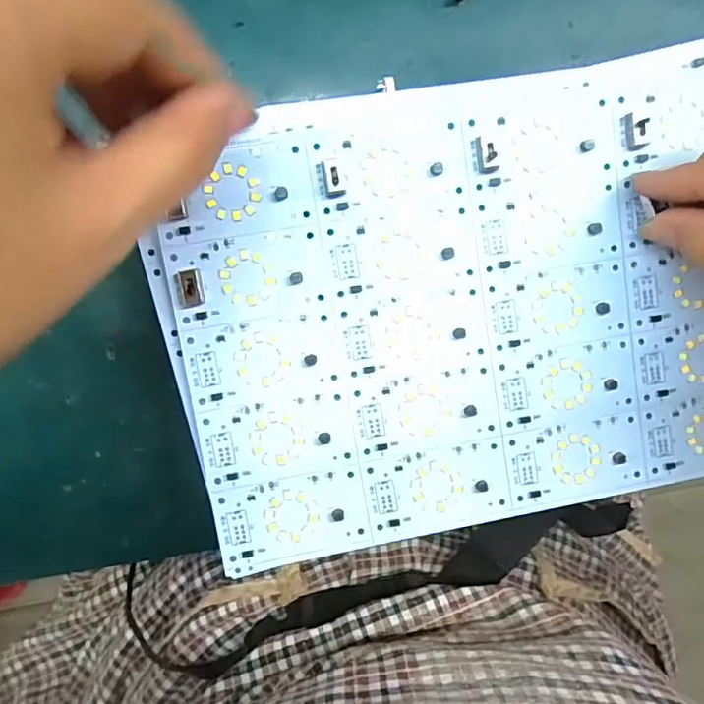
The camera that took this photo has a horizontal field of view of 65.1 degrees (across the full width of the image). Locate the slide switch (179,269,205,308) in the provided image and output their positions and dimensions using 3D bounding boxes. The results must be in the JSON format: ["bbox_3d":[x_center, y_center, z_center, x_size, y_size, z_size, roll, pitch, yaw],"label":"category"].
[{"bbox_3d":[-0.060,-0.024,0.207,0.008,0.004,0.014,-4,97,-4],"label":"slide switch"}]

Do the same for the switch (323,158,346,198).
[{"bbox_3d":[-0.007,-0.066,0.207,0.007,0.004,0.014,-9,98,-3],"label":"switch"}]

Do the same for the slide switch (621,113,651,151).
[{"bbox_3d":[0.110,-0.085,0.213,0.007,0.006,0.013,-19,98,-2],"label":"slide switch"}]

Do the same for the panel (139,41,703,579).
[{"bbox_3d":[0.048,-0.016,0.220,0.232,0.007,0.173,-10,98,-3],"label":"panel"}]

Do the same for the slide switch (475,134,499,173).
[{"bbox_3d":[0.052,-0.076,0.210,0.008,0.004,0.013,-13,98,-3],"label":"slide switch"}]

